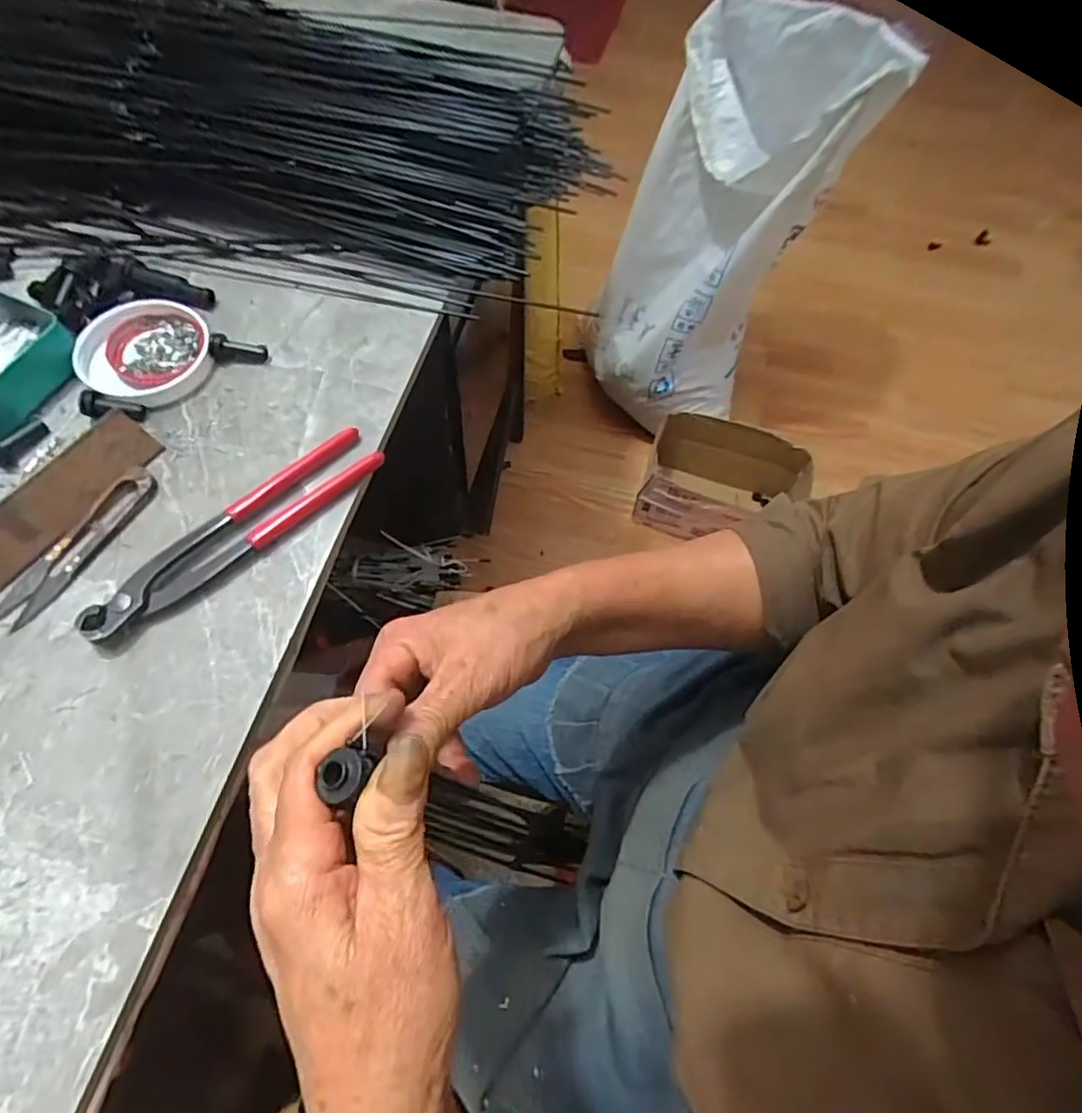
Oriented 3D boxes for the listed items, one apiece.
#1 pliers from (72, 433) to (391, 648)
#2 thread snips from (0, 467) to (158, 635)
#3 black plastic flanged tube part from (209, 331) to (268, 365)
[{"bbox_3d":[-0.186,-0.017,0.387,0.193,0.018,0.037,-41,73,-20],"label":"pliers"},{"bbox_3d":[-0.283,-0.008,0.385,0.023,0.008,0.117,28,66,10],"label":"thread snips"},{"bbox_3d":[-0.220,-0.151,0.456,0.039,0.011,0.015,9,63,-14],"label":"black plastic flanged tube part"}]

